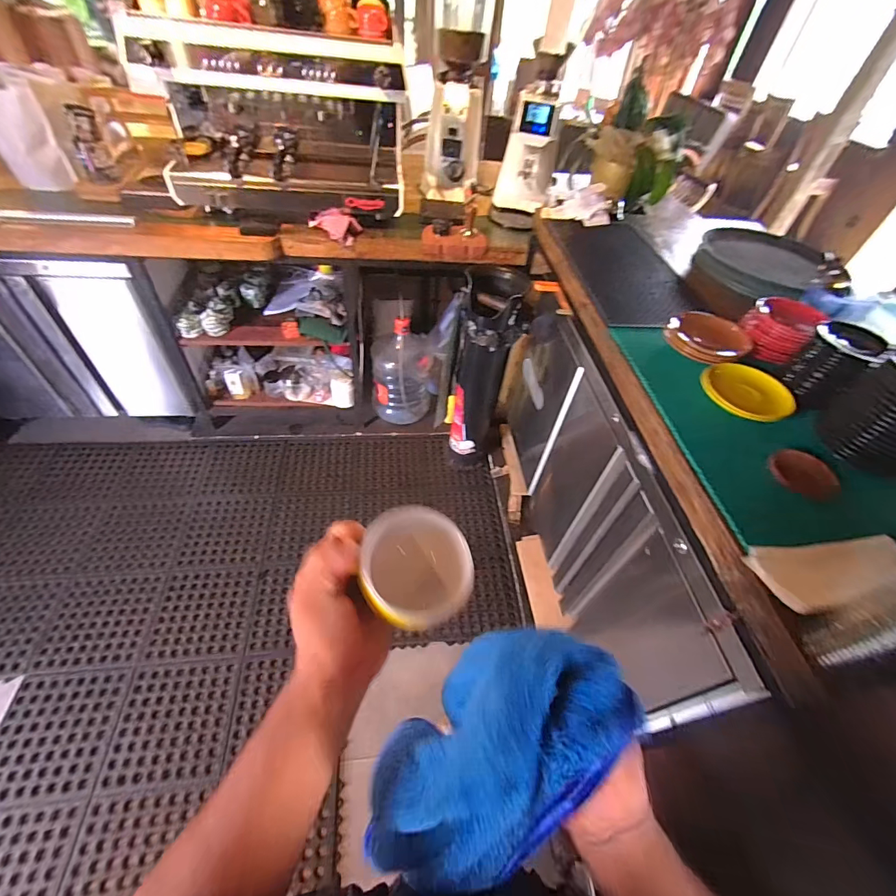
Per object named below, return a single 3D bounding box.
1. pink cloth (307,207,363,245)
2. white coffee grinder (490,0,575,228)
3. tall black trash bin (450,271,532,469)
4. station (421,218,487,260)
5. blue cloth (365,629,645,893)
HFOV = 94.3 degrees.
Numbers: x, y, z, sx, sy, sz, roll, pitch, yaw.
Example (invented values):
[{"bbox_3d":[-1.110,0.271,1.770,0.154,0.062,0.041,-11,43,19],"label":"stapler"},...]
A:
[{"bbox_3d":[-0.369,-0.730,1.355,0.152,0.071,0.104,27,52,16],"label":"pink cloth"},{"bbox_3d":[0.305,-1.152,1.470,0.213,0.641,0.201,4,49,-3],"label":"white coffee grinder"},{"bbox_3d":[0.136,-0.271,1.677,0.232,0.883,0.285,8,49,0],"label":"tall black trash bin"},{"bbox_3d":[0.020,-0.721,1.438,0.216,0.077,0.146,0,49,-7],"label":"station"},{"bbox_3d":[0.018,0.227,0.294,0.110,0.239,0.075,45,23,30],"label":"blue cloth"}]

